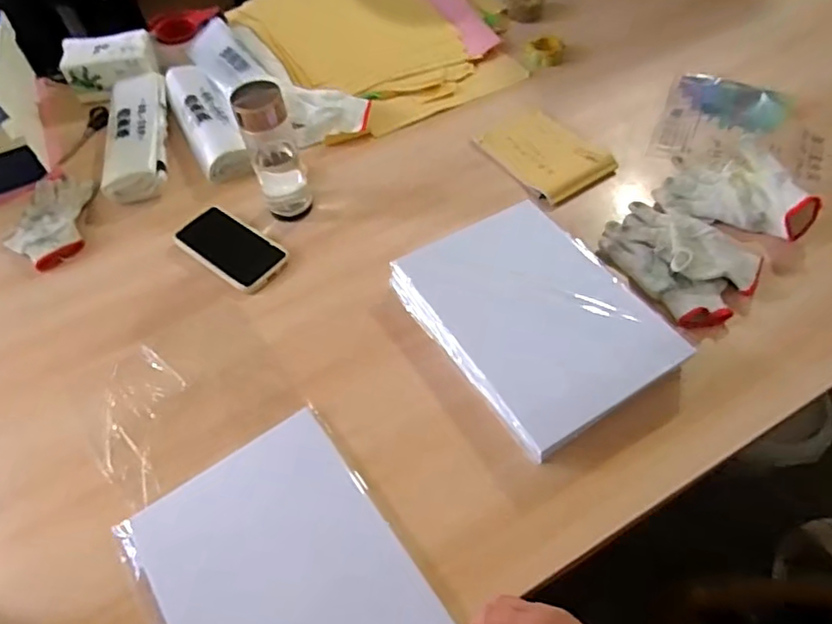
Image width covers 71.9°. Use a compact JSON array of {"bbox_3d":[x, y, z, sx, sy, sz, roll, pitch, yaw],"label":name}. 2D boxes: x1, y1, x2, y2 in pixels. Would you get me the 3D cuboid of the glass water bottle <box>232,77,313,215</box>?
[{"bbox_3d":[-0.193,-0.217,0.785,0.064,0.179,0.058,-22,56,-11],"label":"glass water bottle"}]

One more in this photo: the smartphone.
[{"bbox_3d":[-0.258,-0.089,0.800,0.168,0.010,0.083,30,62,23],"label":"smartphone"}]

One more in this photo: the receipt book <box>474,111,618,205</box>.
[{"bbox_3d":[0.200,-0.250,0.895,0.143,0.010,0.193,-30,58,-17],"label":"receipt book"}]

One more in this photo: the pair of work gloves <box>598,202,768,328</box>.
[{"bbox_3d":[0.340,-0.077,0.740,0.147,0.033,0.193,-28,57,-15],"label":"pair of work gloves"}]

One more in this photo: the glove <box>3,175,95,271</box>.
[{"bbox_3d":[-0.549,-0.142,0.862,0.104,0.023,0.196,-12,54,-5],"label":"glove"}]

